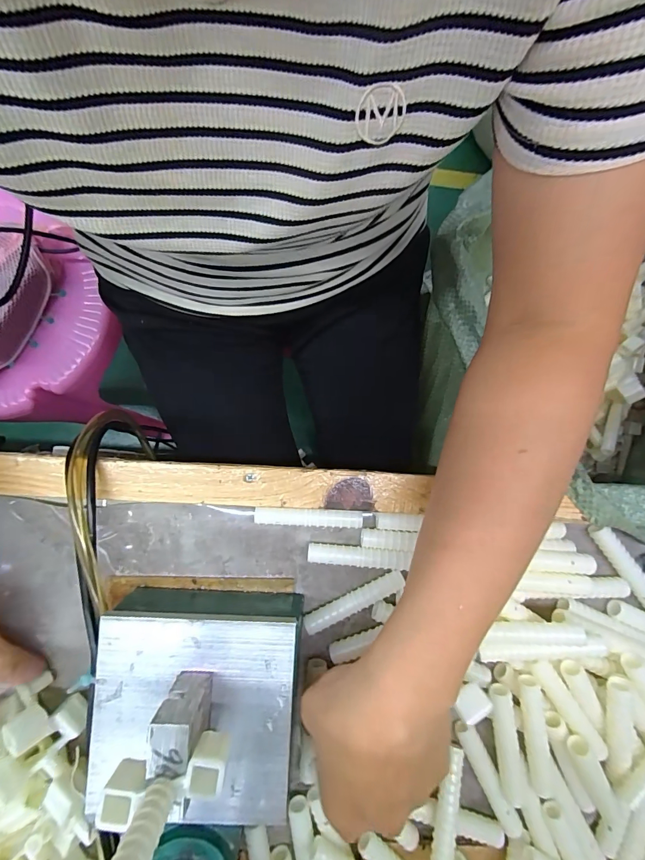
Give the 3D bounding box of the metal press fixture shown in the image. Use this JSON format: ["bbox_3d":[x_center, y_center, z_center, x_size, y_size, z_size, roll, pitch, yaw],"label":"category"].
[{"bbox_3d":[-0.079,0.175,0.229,0.125,0.084,0.120,4,87,-1],"label":"metal press fixture"}]

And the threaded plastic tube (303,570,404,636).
[{"bbox_3d":[0.023,0.127,0.278,0.077,0.012,0.014,-26,88,-3],"label":"threaded plastic tube"}]

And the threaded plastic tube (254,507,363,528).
[{"bbox_3d":[-0.010,0.066,0.282,0.078,0.015,0.013,3,87,-1],"label":"threaded plastic tube"}]

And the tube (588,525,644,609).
[{"bbox_3d":[0.231,0.105,0.282,0.012,0.012,0.079,-36,89,-3],"label":"tube"}]

